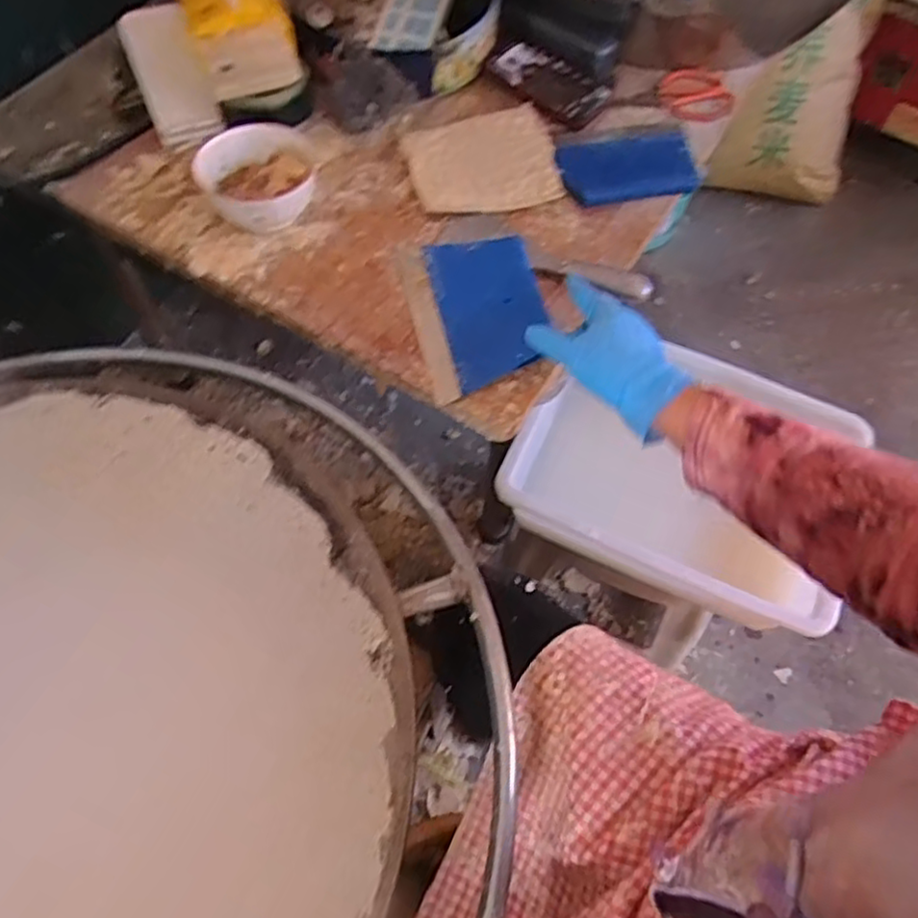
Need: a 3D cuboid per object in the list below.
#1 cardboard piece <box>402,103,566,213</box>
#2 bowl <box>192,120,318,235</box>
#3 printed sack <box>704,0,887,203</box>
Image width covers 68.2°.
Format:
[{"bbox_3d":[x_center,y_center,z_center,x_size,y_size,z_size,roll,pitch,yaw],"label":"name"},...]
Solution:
[{"bbox_3d":[0.029,-0.340,0.768,0.163,0.008,0.153,-11,62,-9],"label":"cardboard piece"},{"bbox_3d":[-0.211,-0.282,0.711,0.123,0.066,0.123,-8,61,-7],"label":"bowl"},{"bbox_3d":[0.739,-0.752,1.449,0.289,0.432,0.122,-7,61,-7],"label":"printed sack"}]

